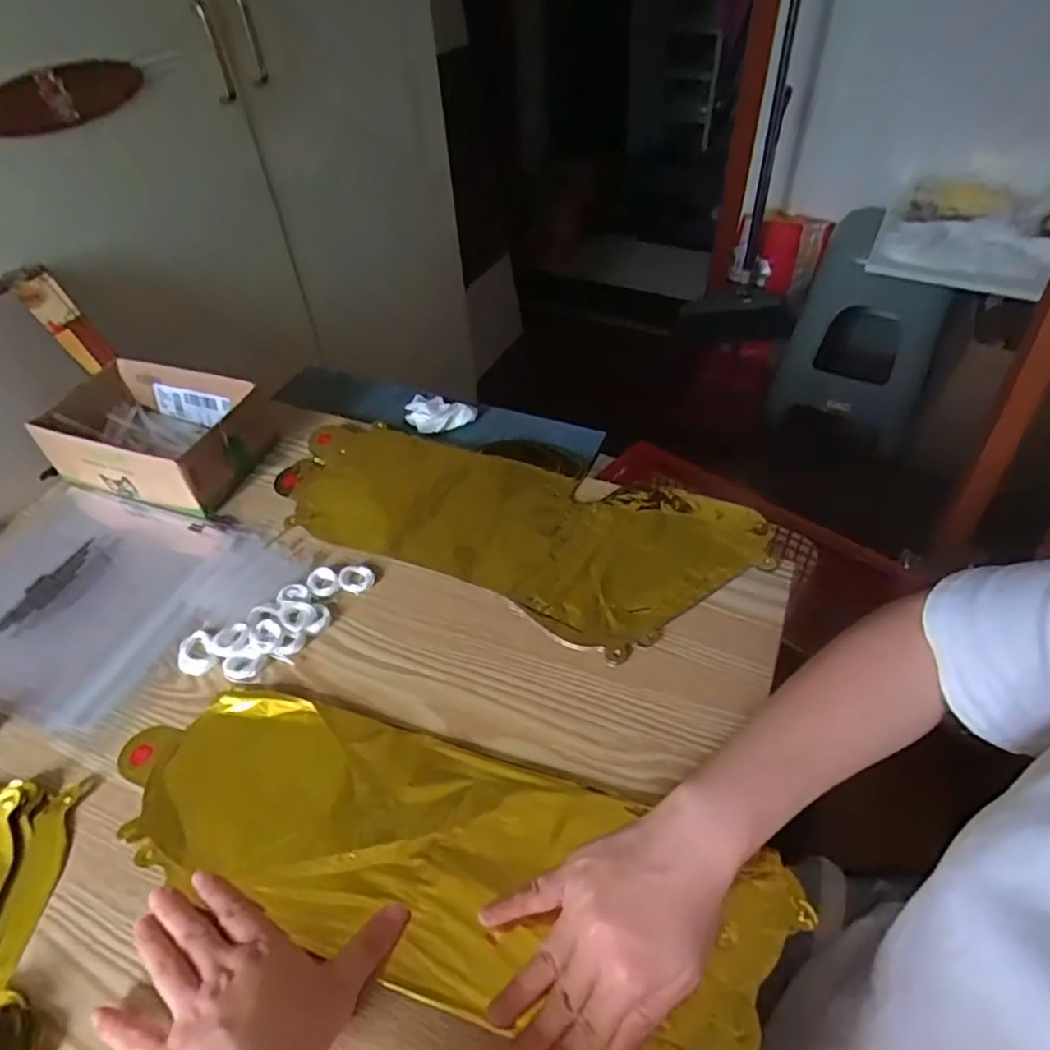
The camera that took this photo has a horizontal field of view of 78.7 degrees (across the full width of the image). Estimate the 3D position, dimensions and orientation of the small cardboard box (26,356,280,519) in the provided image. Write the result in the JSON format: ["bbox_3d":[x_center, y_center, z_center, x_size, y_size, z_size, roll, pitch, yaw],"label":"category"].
[{"bbox_3d":[-0.371,-0.096,0.655,0.194,0.065,0.141,12,48,15],"label":"small cardboard box"}]

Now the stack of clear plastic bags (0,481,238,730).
[{"bbox_3d":[-0.397,0.055,0.554,0.225,0.011,0.213,10,48,13],"label":"stack of clear plastic bags"}]

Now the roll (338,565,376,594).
[{"bbox_3d":[-0.140,0.045,0.533,0.028,0.010,0.024,-23,49,-17],"label":"roll"}]

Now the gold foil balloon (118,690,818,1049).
[{"bbox_3d":[-0.063,0.198,0.395,0.423,0.011,0.132,11,48,15],"label":"gold foil balloon"}]

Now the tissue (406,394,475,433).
[{"bbox_3d":[-0.099,-0.124,0.704,0.078,0.022,0.049,18,50,19],"label":"tissue"}]

